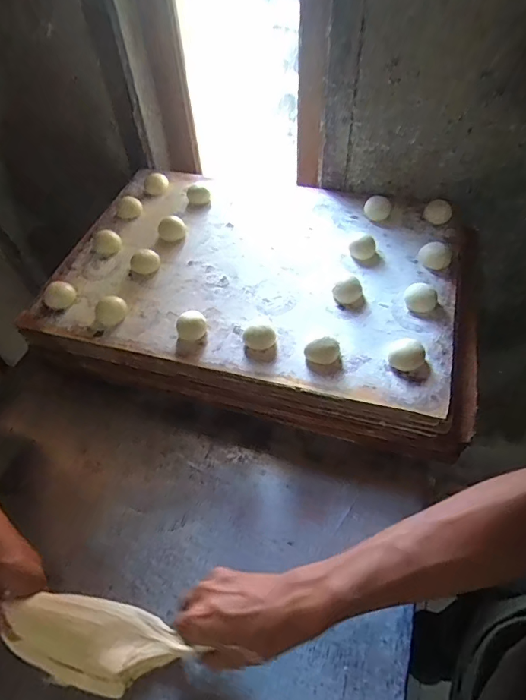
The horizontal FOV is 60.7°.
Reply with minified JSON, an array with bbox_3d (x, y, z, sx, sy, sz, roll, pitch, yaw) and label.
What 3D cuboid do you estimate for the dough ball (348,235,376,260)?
[{"bbox_3d":[0.149,-0.152,0.673,0.038,0.020,0.035,-2,52,2],"label":"dough ball"}]

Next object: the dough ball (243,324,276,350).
[{"bbox_3d":[-0.006,-0.020,0.582,0.037,0.033,0.037,-2,52,2],"label":"dough ball"}]

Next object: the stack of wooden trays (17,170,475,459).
[{"bbox_3d":[0.004,-0.125,0.698,0.625,0.084,0.444,12,54,12],"label":"stack of wooden trays"}]

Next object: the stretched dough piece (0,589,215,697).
[{"bbox_3d":[-0.168,0.294,0.451,0.177,0.029,0.076,12,56,0],"label":"stretched dough piece"}]

